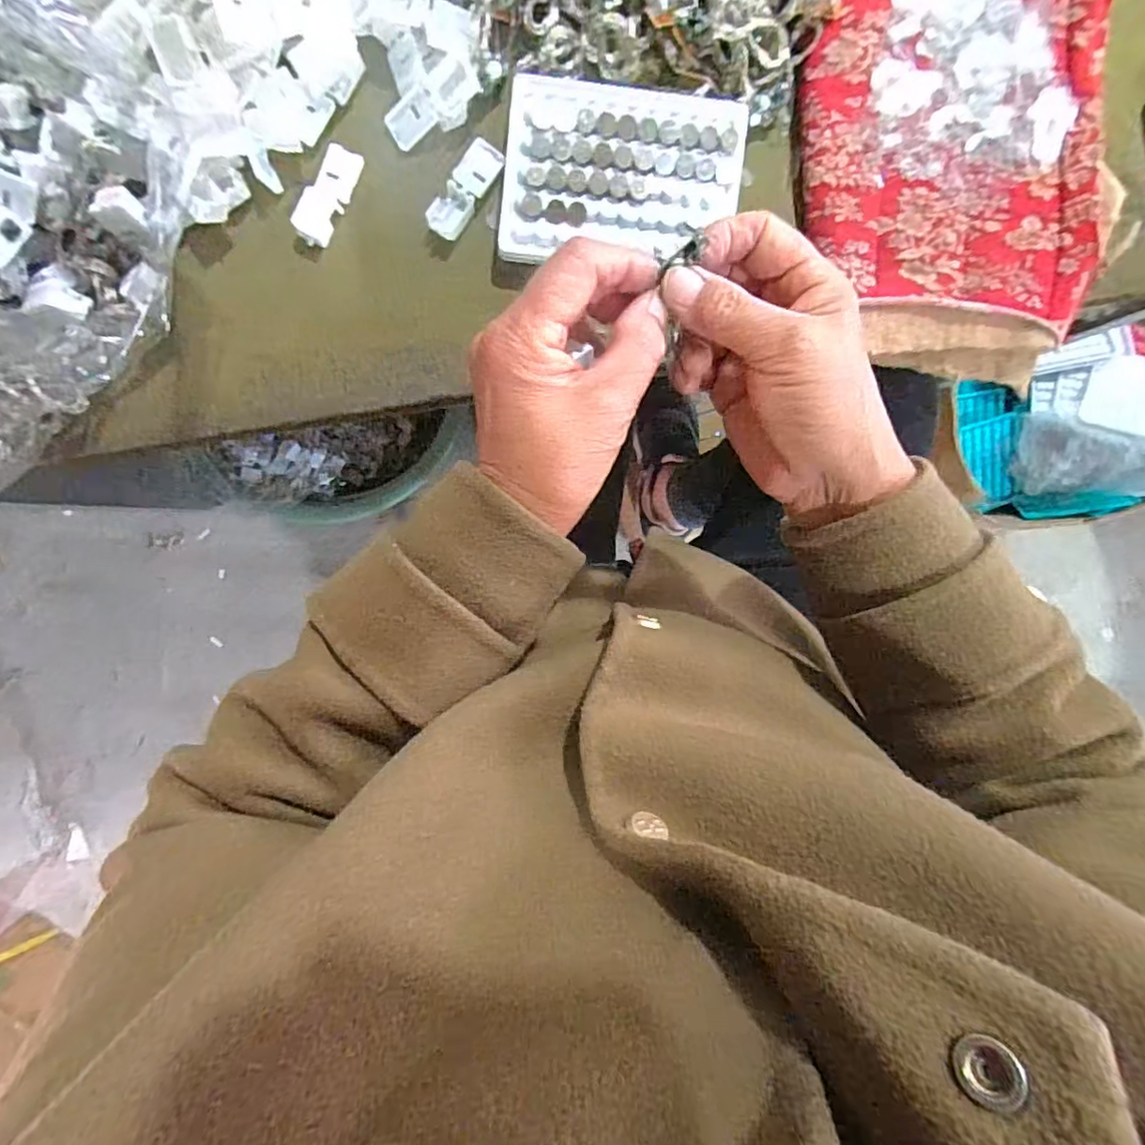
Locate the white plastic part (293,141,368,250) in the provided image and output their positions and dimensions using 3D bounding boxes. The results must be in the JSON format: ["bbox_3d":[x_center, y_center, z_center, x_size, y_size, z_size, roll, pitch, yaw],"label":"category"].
[{"bbox_3d":[-0.138,-0.213,0.327,0.020,0.009,0.055,28,96,-5],"label":"white plastic part"}]

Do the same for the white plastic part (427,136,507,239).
[{"bbox_3d":[-0.060,-0.216,0.328,0.020,0.008,0.055,36,95,-6],"label":"white plastic part"}]

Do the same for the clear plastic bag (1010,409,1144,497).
[{"bbox_3d":[0.687,-0.144,0.716,0.092,0.235,0.104,1,100,-44],"label":"clear plastic bag"}]

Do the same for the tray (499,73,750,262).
[{"bbox_3d":[0.028,-0.224,0.322,0.131,0.010,0.093,0,98,-2],"label":"tray"}]

